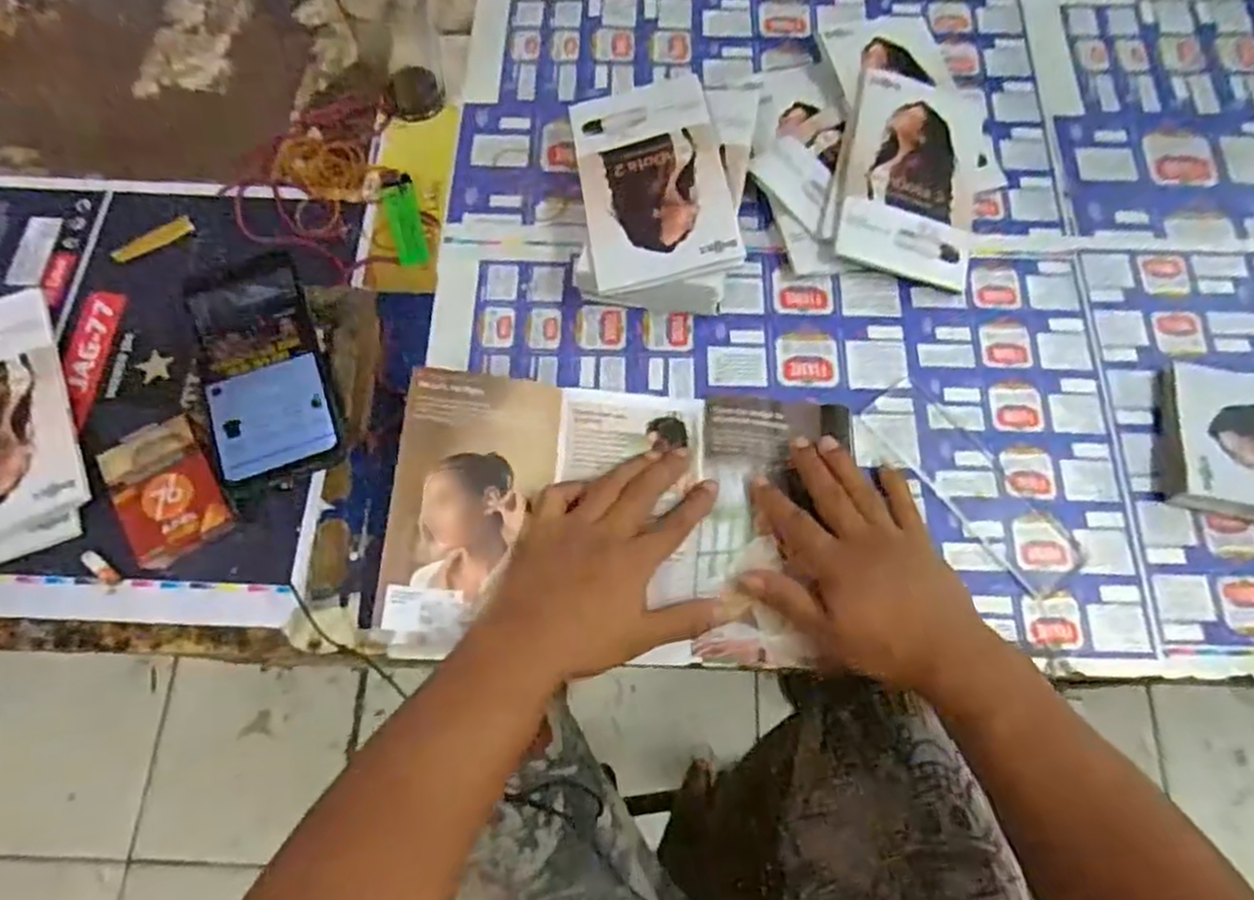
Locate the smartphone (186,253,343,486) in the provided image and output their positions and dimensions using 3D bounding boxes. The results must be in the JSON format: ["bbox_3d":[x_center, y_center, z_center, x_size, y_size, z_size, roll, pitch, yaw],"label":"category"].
[{"bbox_3d":[-0.234,-0.057,0.474,0.073,0.012,0.153,-20,71,-8],"label":"smartphone"}]

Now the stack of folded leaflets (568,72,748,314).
[{"bbox_3d":[0.016,-0.183,0.547,0.110,0.060,0.191,-6,70,-3],"label":"stack of folded leaflets"}]

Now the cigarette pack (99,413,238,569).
[{"bbox_3d":[-0.296,0.026,0.479,0.064,0.024,0.086,-31,72,-11],"label":"cigarette pack"}]

